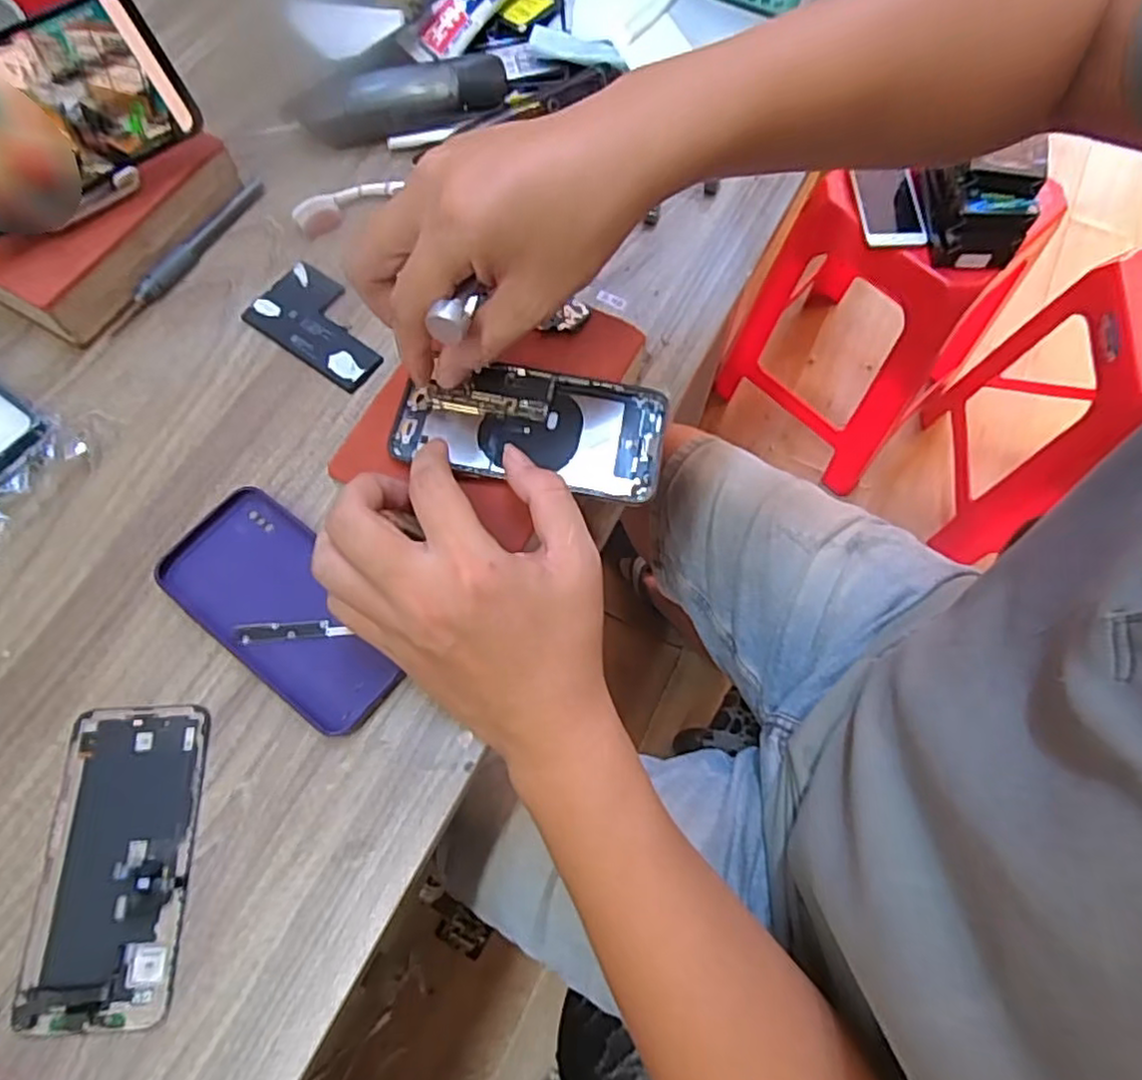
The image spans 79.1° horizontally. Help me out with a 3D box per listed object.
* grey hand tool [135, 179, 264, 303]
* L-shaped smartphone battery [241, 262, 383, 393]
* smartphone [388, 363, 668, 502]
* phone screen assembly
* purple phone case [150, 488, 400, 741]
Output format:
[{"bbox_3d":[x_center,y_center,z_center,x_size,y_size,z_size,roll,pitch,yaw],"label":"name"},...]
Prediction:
[{"bbox_3d":[-0.249,-0.204,0.468,0.014,0.014,0.121,27,70,9],"label":"grey hand tool"},{"bbox_3d":[-0.158,-0.140,0.446,0.097,0.007,0.058,35,72,12],"label":"L-shaped smartphone battery"},{"bbox_3d":[-0.022,-0.058,0.371,0.140,0.015,0.066,7,68,1],"label":"smartphone"},{"bbox_3d":[-0.217,0.150,0.326,0.067,0.012,0.139,-2,68,-2],"label":"phone screen assembly"},{"bbox_3d":[-0.152,0.035,0.374,0.147,0.009,0.073,36,72,12],"label":"purple phone case"}]

